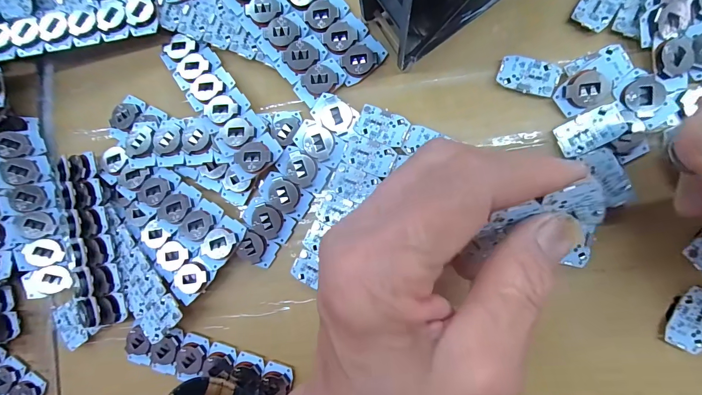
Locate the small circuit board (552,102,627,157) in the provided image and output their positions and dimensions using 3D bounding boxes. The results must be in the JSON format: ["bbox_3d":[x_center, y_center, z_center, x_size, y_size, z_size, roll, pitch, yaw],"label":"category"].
[{"bbox_3d":[0.122,-0.034,0.170,0.029,0.004,0.018,-25,85,8],"label":"small circuit board"}]

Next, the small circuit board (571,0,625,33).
[{"bbox_3d":[0.130,-0.101,0.175,0.018,0.004,0.029,32,94,8],"label":"small circuit board"}]

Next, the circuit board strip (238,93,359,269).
[{"bbox_3d":[-0.034,-0.010,0.194,0.030,0.005,0.105,32,94,8],"label":"circuit board strip"}]

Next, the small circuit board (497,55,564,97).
[{"bbox_3d":[0.095,-0.065,0.180,0.030,0.006,0.018,19,92,9],"label":"small circuit board"}]

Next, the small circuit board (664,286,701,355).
[{"bbox_3d":[0.166,0.059,0.164,0.018,0.006,0.030,28,93,8],"label":"small circuit board"}]

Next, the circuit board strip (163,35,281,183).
[{"bbox_3d":[-0.080,-0.057,0.201,0.031,0.007,0.104,-34,77,-4],"label":"circuit board strip"}]

